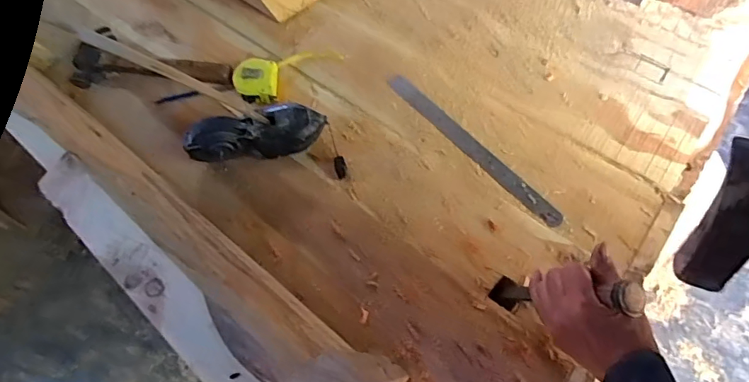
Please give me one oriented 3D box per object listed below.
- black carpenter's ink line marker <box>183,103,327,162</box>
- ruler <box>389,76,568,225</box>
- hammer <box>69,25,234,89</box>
[{"bbox_3d":[-0.165,-0.084,0.691,0.193,0.066,0.067,-10,65,-3],"label":"black carpenter's ink line marker"},{"bbox_3d":[0.136,-0.066,0.708,0.030,0.004,0.322,-40,70,-13],"label":"ruler"},{"bbox_3d":[-0.355,-0.218,0.792,0.267,0.027,0.110,3,64,4],"label":"hammer"}]

